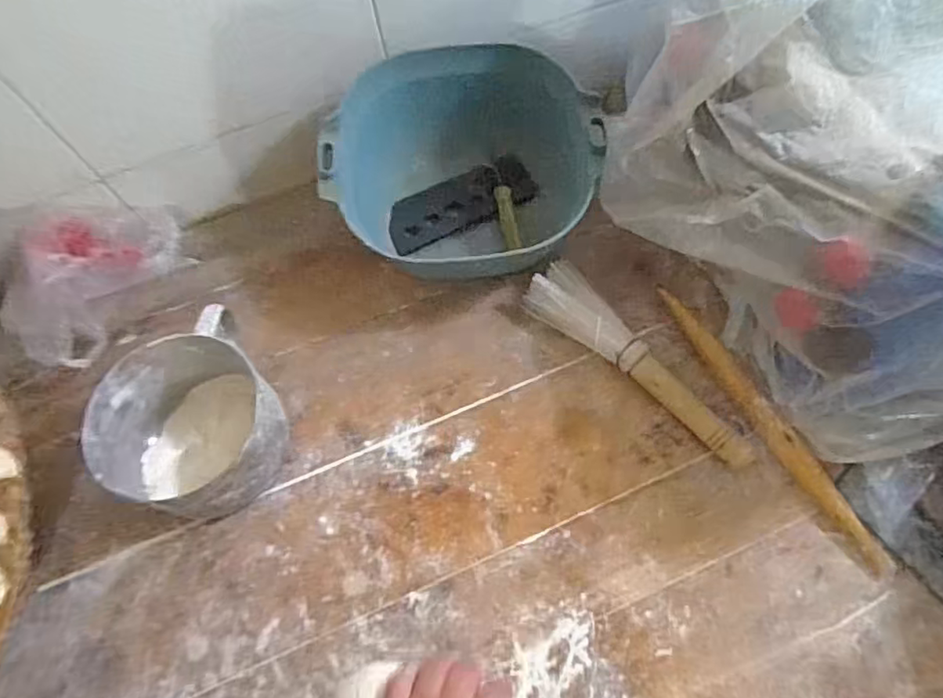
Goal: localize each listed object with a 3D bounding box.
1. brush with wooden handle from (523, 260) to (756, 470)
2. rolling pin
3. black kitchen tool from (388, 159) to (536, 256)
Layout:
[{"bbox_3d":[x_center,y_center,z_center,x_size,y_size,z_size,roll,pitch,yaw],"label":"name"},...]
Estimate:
[{"bbox_3d":[0.150,0.020,0.571,0.059,0.039,0.251,-37,70,-12],"label":"brush with wooden handle"},{"bbox_3d":[0.266,0.066,0.557,0.022,0.026,0.298,-30,68,-10],"label":"rolling pin"},{"bbox_3d":[-0.012,-0.156,0.658,0.159,0.012,0.054,-25,103,-3],"label":"black kitchen tool"}]

